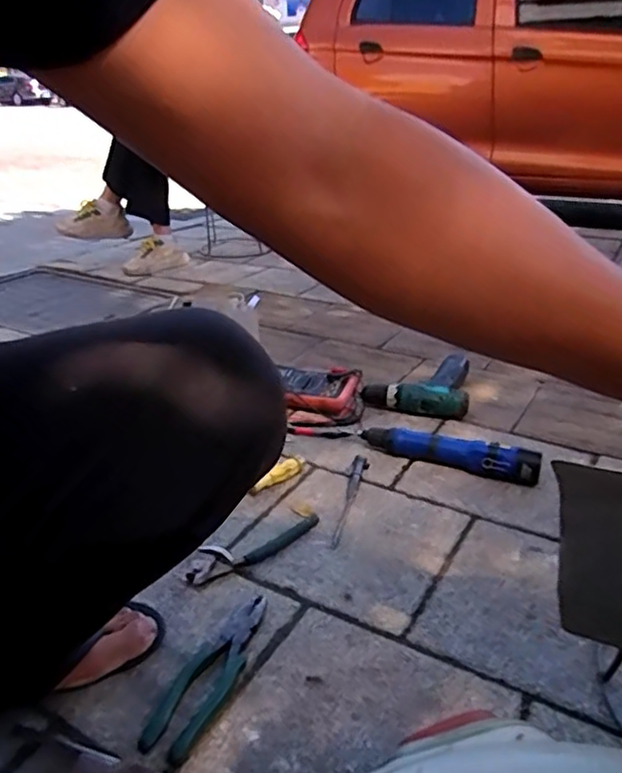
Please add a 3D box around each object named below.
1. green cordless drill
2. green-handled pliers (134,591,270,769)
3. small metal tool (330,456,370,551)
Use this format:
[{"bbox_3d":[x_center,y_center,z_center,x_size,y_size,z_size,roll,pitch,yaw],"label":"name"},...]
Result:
[{"bbox_3d":[0.201,-0.003,1.181,0.190,0.056,0.183,4,26,12],"label":"green cordless drill"},{"bbox_3d":[-0.097,0.286,0.632,0.048,0.023,0.201,10,28,22],"label":"green-handled pliers"},{"bbox_3d":[0.058,0.159,0.892,0.023,0.019,0.214,4,26,11],"label":"small metal tool"}]

